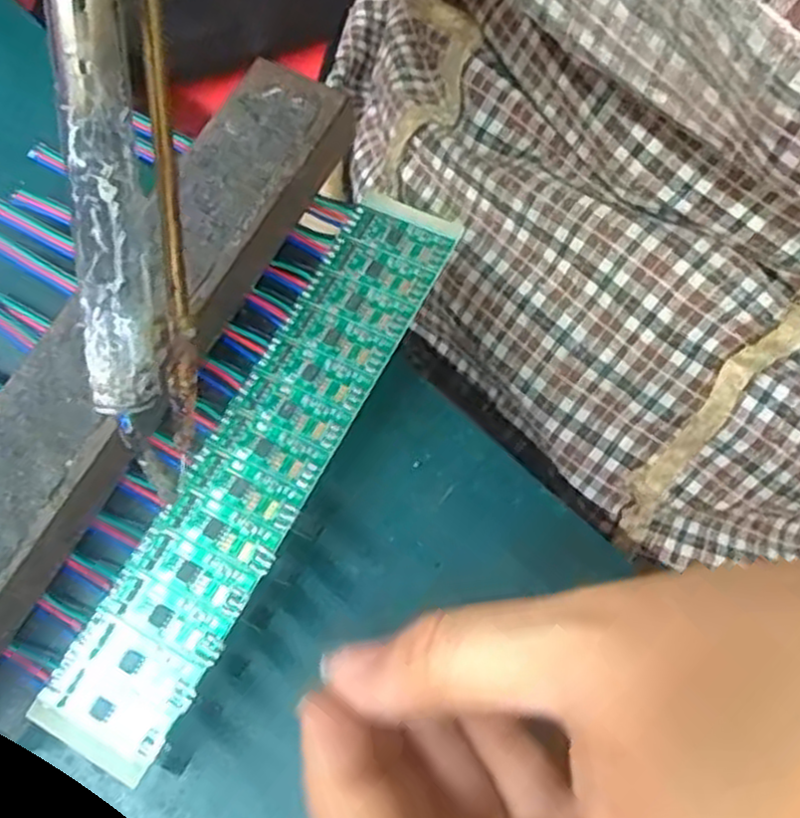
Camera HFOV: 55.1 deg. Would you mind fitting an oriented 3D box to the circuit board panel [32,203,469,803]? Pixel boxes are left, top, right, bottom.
[{"bbox_3d":[-0.035,0.010,0.201,0.032,0.004,0.163,25,72,14],"label":"circuit board panel"}]

